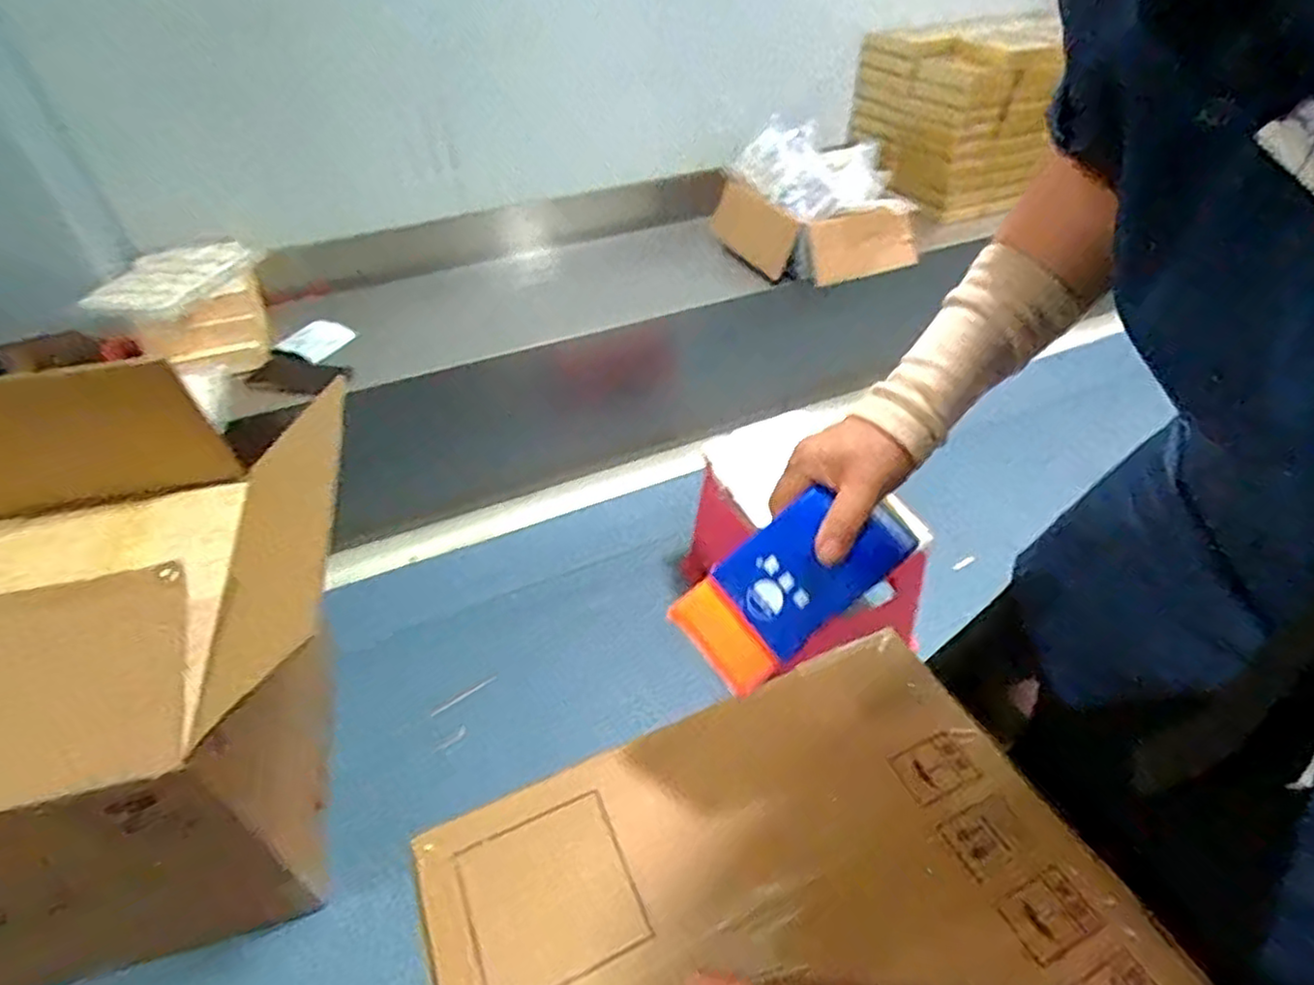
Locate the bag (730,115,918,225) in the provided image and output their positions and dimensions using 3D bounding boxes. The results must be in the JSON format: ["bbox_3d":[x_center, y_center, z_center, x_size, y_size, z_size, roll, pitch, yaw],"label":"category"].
[{"bbox_3d":[0.353,-0.667,1.420,0.276,0.101,0.370,-24,47,-22],"label":"bag"}]

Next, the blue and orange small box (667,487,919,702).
[{"bbox_3d":[0.084,0.055,0.434,0.146,0.017,0.071,-42,82,5],"label":"blue and orange small box"}]

